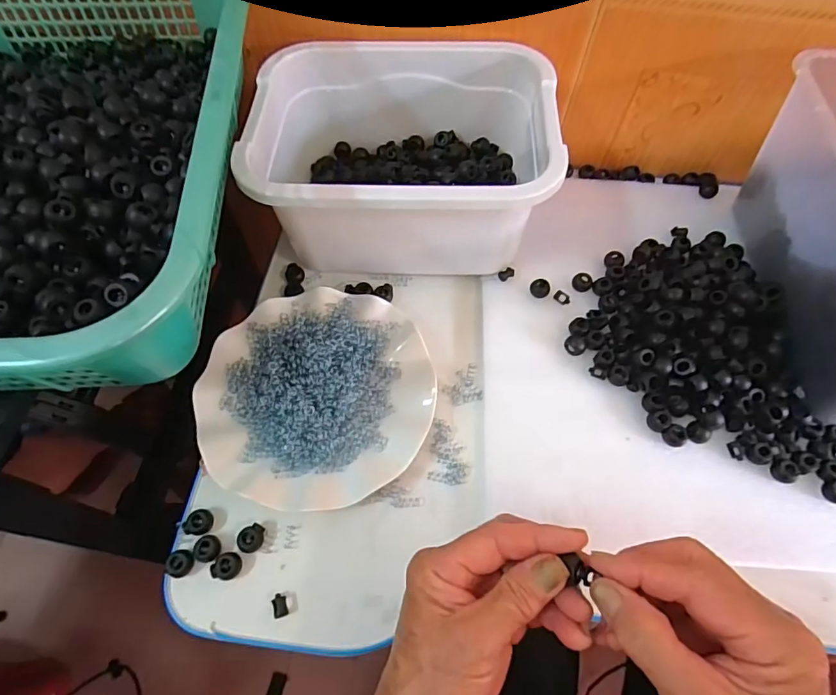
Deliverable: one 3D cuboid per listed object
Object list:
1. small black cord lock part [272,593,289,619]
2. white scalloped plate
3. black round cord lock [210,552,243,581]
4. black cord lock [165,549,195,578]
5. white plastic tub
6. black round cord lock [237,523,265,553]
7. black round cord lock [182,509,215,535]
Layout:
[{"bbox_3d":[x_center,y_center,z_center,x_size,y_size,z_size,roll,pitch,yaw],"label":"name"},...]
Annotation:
[{"bbox_3d":[-0.093,0.174,0.327,0.009,0.004,0.015,-17,64,-11],"label":"small black cord lock part"},{"bbox_3d":[-0.079,0.032,0.383,0.179,0.026,0.177,1,62,-1],"label":"white scalloped plate"},{"bbox_3d":[-0.133,0.151,0.335,0.018,0.009,0.017,2,62,-1],"label":"black round cord lock"},{"bbox_3d":[-0.165,0.150,0.335,0.015,0.011,0.017,18,63,8],"label":"black cord lock"},{"bbox_3d":[-0.015,-0.167,0.437,0.245,0.112,0.183,-3,62,-3],"label":"white plastic tub"},{"bbox_3d":[-0.119,0.135,0.344,0.017,0.008,0.019,14,62,6],"label":"black round cord lock"},{"bbox_3d":[-0.158,0.126,0.347,0.017,0.010,0.018,1,62,-1],"label":"black round cord lock"}]

